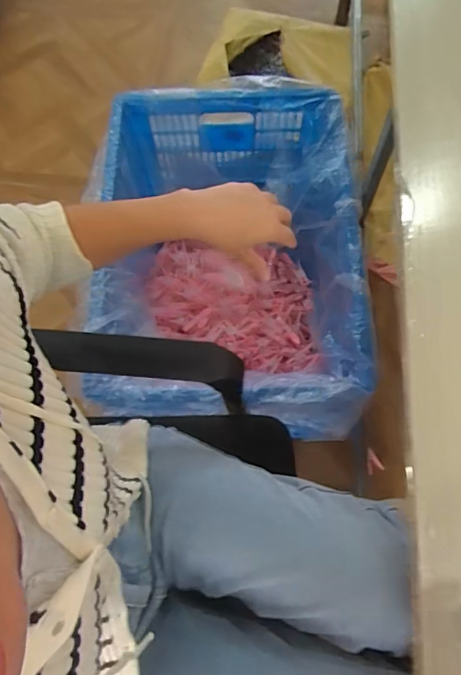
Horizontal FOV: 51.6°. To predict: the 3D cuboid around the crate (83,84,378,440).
[{"bbox_3d":[-0.002,-0.146,1.019,0.479,0.355,0.726,0,69,1],"label":"crate"}]

